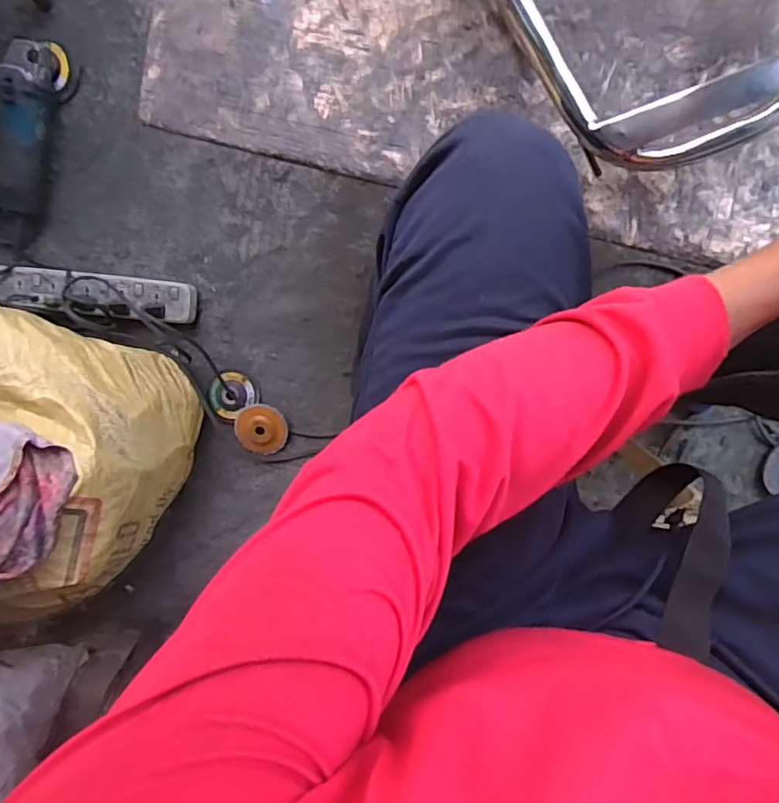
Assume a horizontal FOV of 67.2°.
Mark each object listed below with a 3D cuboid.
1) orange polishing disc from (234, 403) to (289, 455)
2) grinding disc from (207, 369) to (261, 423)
[{"bbox_3d":[-0.207,0.046,0.946,0.083,0.015,0.081,1,97,5],"label":"orange polishing disc"},{"bbox_3d":[-0.254,-0.012,0.941,0.085,0.017,0.073,-38,96,4],"label":"grinding disc"}]

